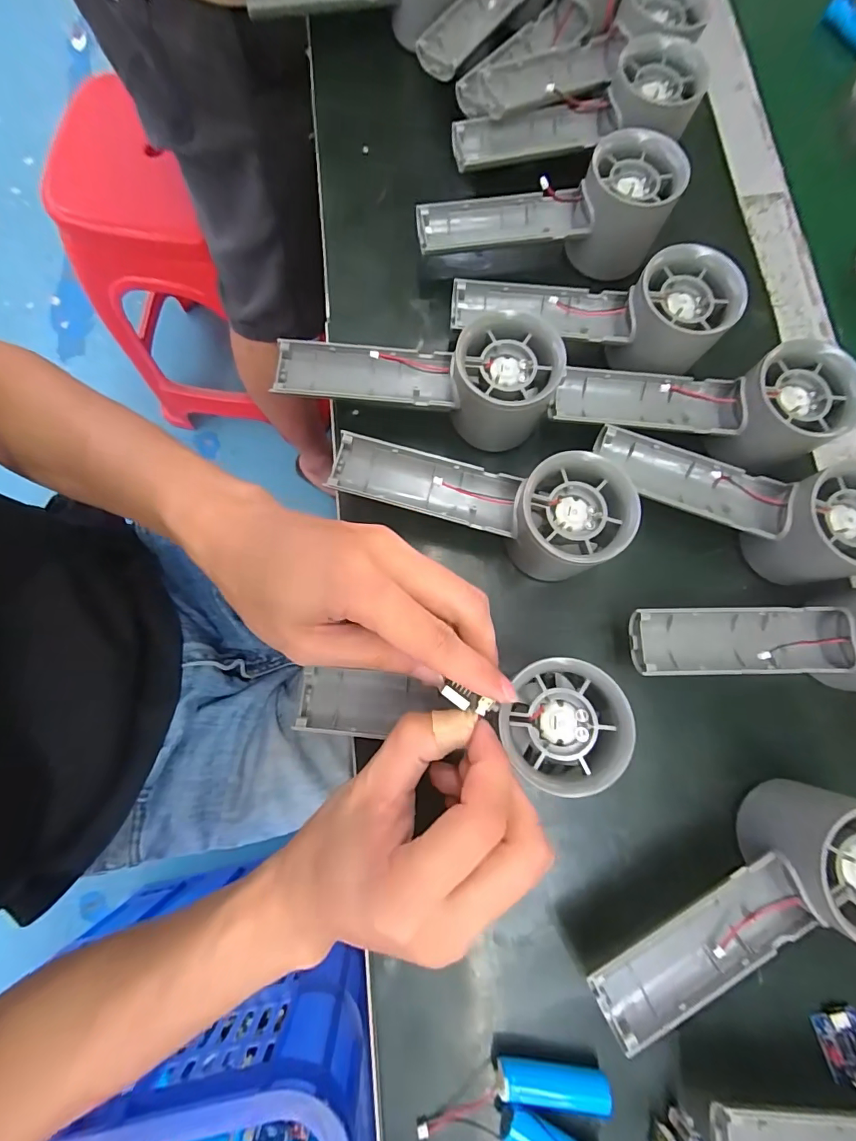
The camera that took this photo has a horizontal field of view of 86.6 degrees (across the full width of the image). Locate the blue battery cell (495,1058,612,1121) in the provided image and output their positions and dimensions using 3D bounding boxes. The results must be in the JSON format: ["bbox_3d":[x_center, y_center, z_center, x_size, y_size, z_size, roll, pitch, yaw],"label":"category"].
[{"bbox_3d":[0.059,0.240,0.213,0.052,0.017,0.012,9,78,-1],"label":"blue battery cell"}]

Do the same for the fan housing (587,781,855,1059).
[{"bbox_3d":[0.149,0.161,0.210,0.158,0.057,0.062,-35,82,-9],"label":"fan housing"}]

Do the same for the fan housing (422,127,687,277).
[{"bbox_3d":[0.072,-0.229,0.291,0.156,0.055,0.055,-2,79,-3],"label":"fan housing"}]

